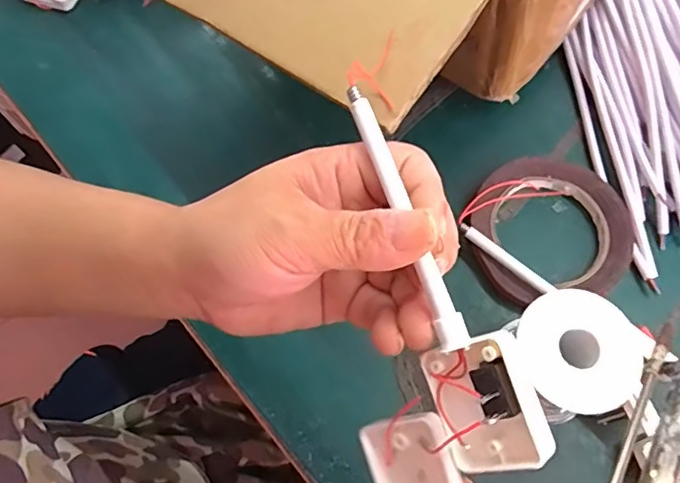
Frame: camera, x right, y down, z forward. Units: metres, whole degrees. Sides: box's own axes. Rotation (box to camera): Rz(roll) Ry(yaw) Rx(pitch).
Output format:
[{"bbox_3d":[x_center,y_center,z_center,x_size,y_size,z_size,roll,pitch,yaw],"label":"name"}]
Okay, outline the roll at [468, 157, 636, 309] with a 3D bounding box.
[{"bbox_3d":[0.146,-0.012,0.383,0.110,0.013,0.107,0,68,0],"label":"roll"}]

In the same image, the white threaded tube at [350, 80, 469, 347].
[{"bbox_3d":[0.024,-0.011,0.212,0.011,0.008,0.111,-20,74,-7],"label":"white threaded tube"}]

